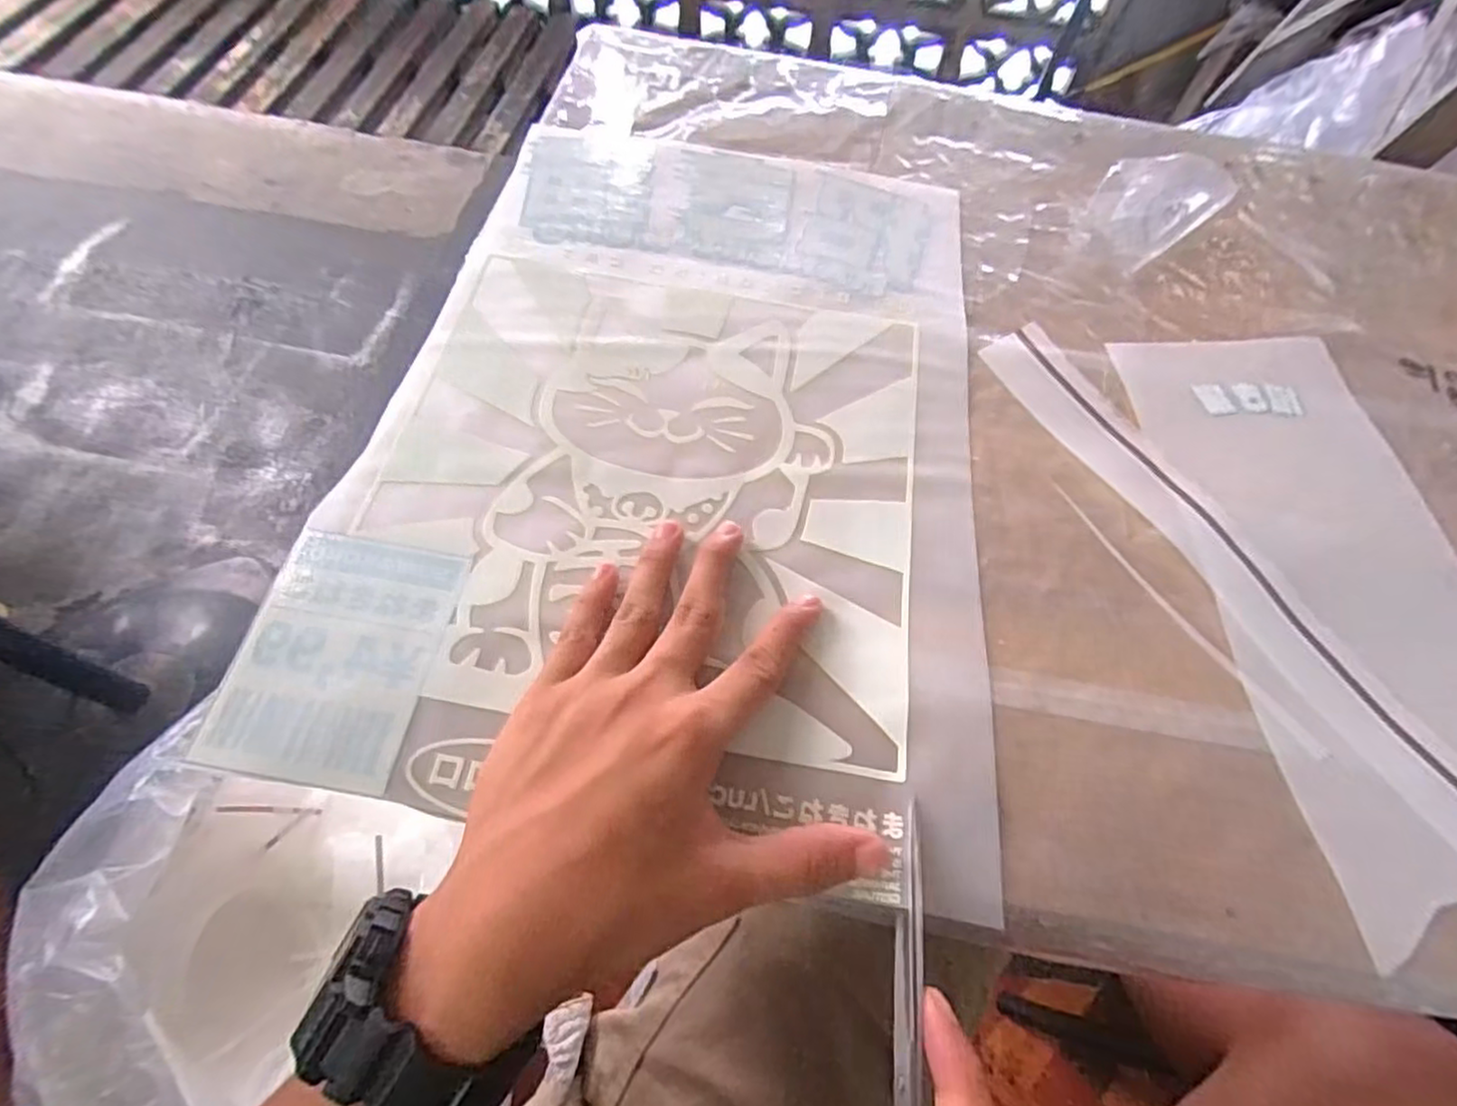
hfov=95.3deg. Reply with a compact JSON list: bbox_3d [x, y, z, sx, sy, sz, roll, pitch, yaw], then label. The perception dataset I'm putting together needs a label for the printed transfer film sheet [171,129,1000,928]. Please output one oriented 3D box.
[{"bbox_3d":[-0.019,-0.075,0.335,0.289,0.009,0.409,10,60,1],"label":"printed transfer film sheet"}]

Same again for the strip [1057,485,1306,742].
[{"bbox_3d":[0.199,0.026,0.297,0.011,0.004,0.149,-26,66,-18],"label":"strip"}]

